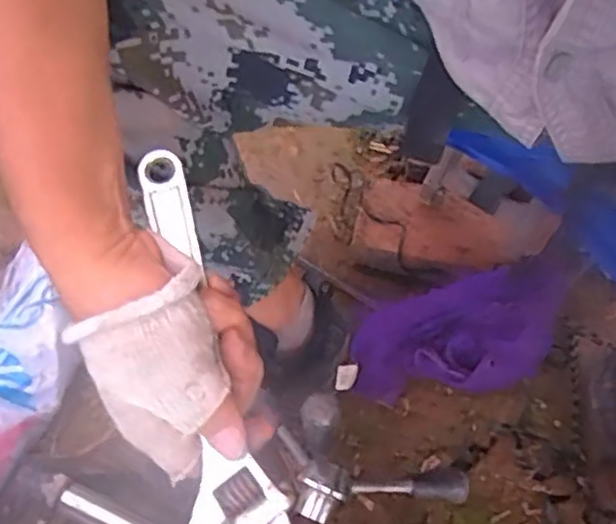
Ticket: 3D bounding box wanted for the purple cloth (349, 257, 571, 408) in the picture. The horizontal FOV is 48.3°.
[{"bbox_3d":[0.154,0.068,0.715,0.224,0.084,0.142,-9,59,3],"label":"purple cloth"}]

